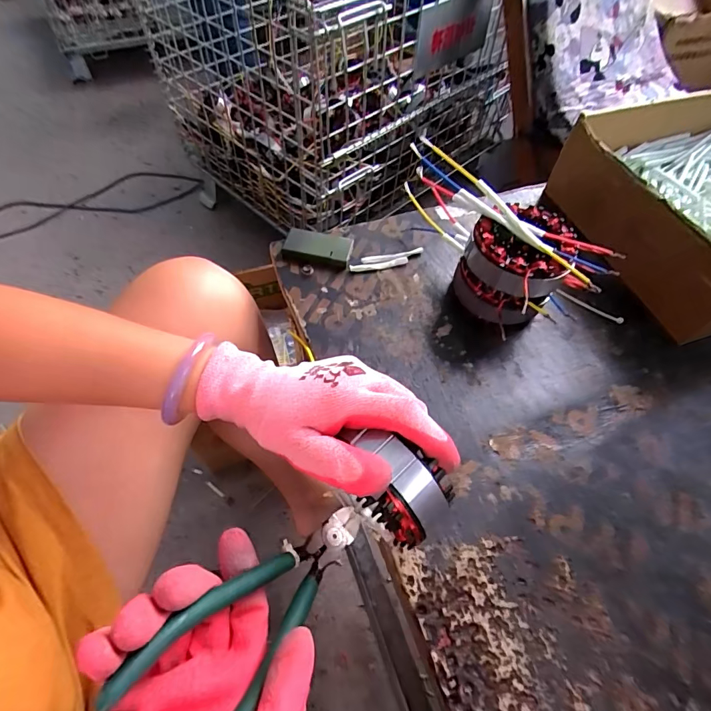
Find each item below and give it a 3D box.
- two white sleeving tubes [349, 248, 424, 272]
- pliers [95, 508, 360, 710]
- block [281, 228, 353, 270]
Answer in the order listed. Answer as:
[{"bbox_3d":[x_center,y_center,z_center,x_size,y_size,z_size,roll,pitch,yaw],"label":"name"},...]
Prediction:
[{"bbox_3d":[0.033,-0.098,0.432,0.078,0.007,0.016,-11,60,-11],"label":"two white sleeving tubes"},{"bbox_3d":[-0.043,0.132,0.222,0.054,0.015,0.150,40,36,18],"label":"pliers"},{"bbox_3d":[-0.039,-0.110,0.431,0.068,0.014,0.033,9,58,1],"label":"block"}]

